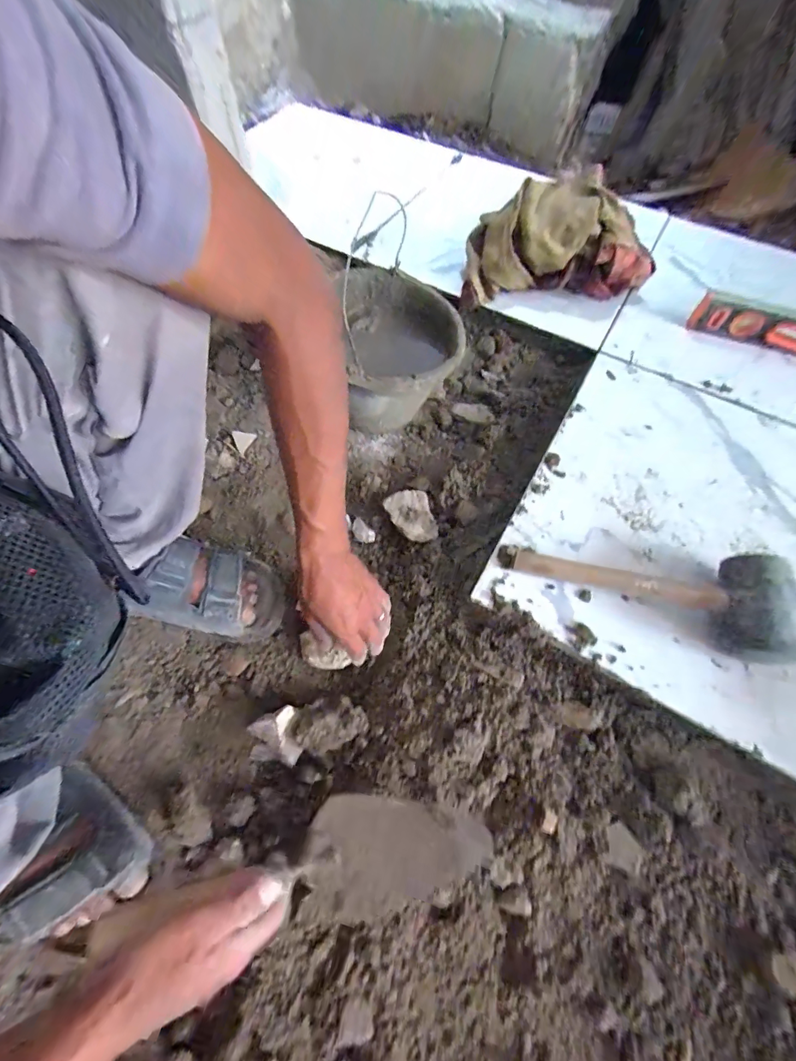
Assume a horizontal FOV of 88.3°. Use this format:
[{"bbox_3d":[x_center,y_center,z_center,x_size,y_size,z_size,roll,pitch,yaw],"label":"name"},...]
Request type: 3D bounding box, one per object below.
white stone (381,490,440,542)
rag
[{"bbox_3d":[0.018,-0.019,0.567,0.062,0.031,0.069,-14,64,-8],"label":"white stone"},{"bbox_3d":[0.281,-0.507,0.712,0.320,0.133,0.160,0,63,-2],"label":"rag"}]

